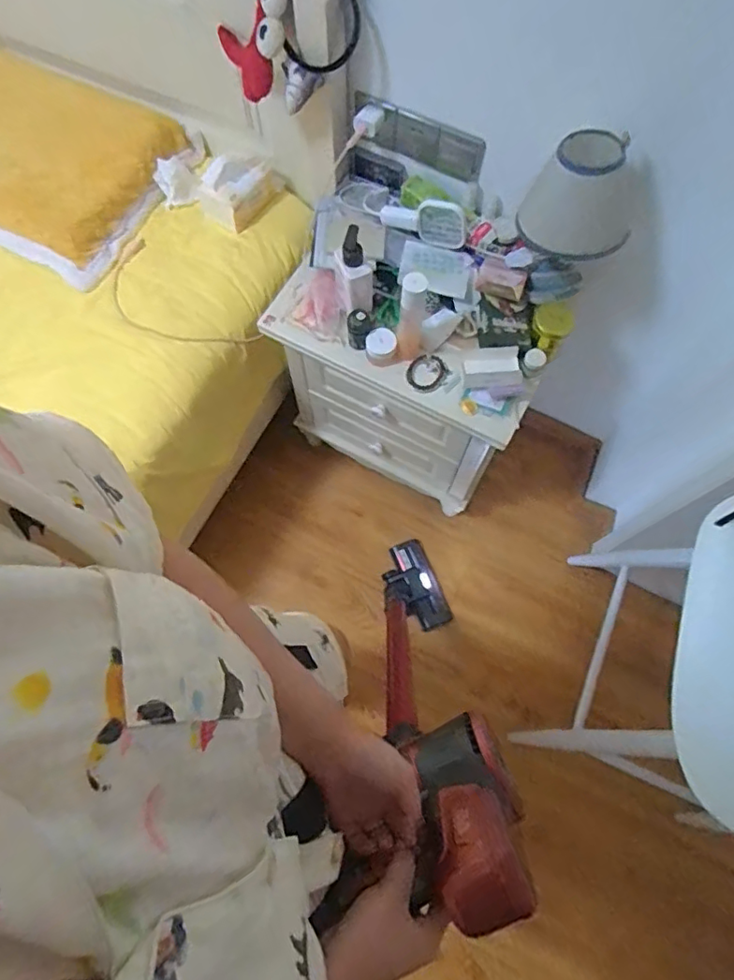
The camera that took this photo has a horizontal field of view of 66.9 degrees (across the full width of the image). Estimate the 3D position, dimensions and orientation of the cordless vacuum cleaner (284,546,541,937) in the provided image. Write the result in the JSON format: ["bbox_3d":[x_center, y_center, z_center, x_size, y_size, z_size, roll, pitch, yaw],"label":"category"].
[{"bbox_3d":[0.083,0.256,0.935,0.174,1.026,0.189,0,92,3],"label":"cordless vacuum cleaner"}]

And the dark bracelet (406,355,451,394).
[{"bbox_3d":[0.108,-0.207,0.996,0.075,0.016,0.069,-1,68,4],"label":"dark bracelet"}]

